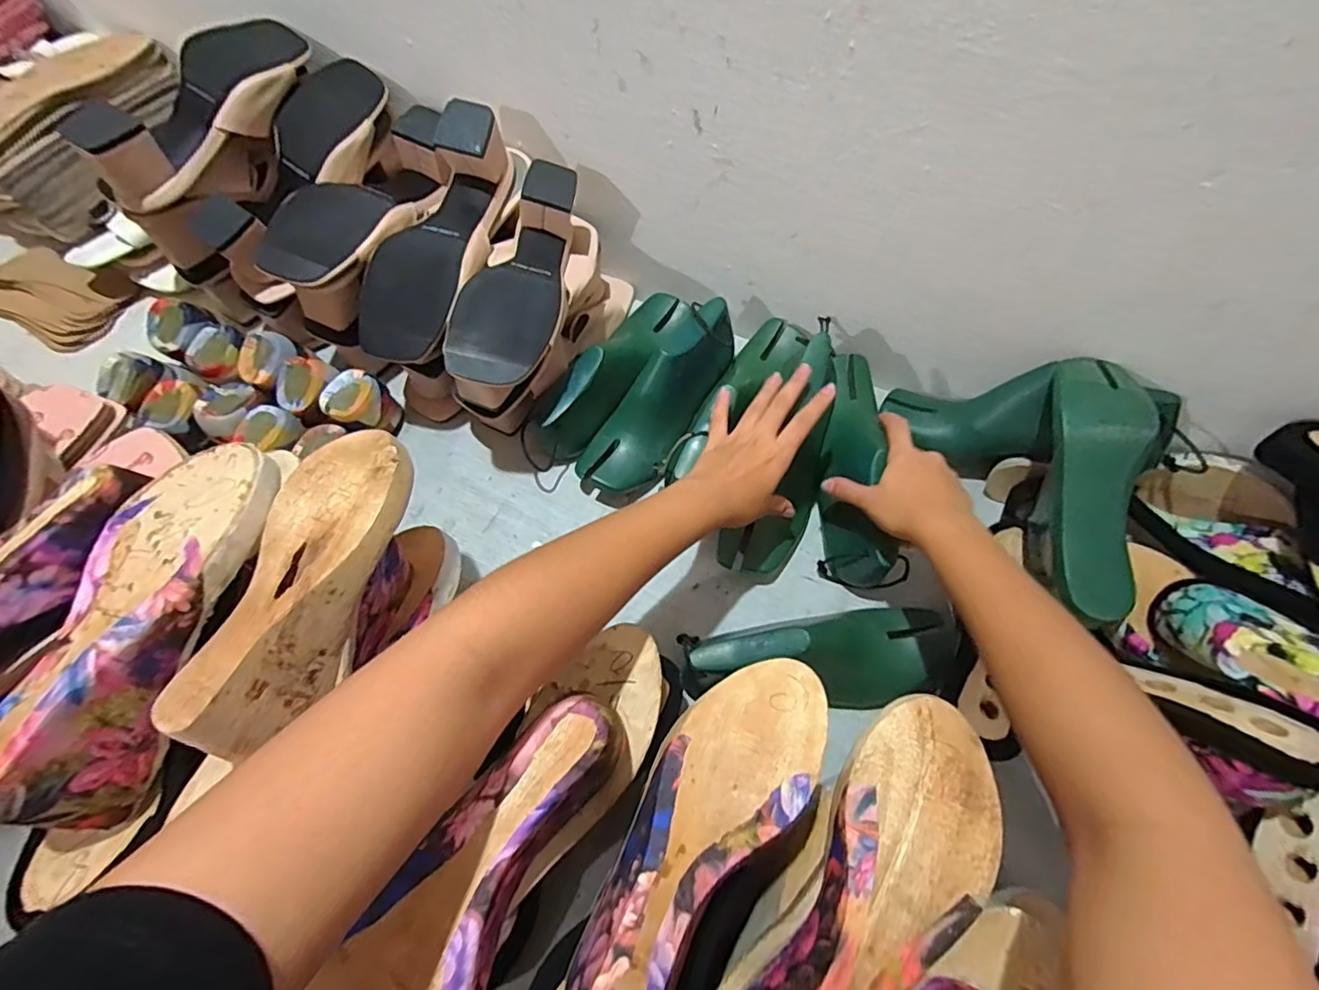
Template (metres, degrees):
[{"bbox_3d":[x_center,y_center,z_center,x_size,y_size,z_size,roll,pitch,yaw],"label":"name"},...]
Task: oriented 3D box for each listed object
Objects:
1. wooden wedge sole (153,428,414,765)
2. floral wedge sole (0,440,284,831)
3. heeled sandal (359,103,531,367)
[{"bbox_3d":[-0.216,0.051,0.358,0.078,0.042,0.203,12,68,4],"label":"wooden wedge sole"},{"bbox_3d":[-0.303,0.074,0.346,0.088,0.058,0.225,13,68,5],"label":"floral wedge sole"},{"bbox_3d":[-0.209,-0.245,0.528,0.107,0.093,0.232,11,68,4],"label":"heeled sandal"}]

